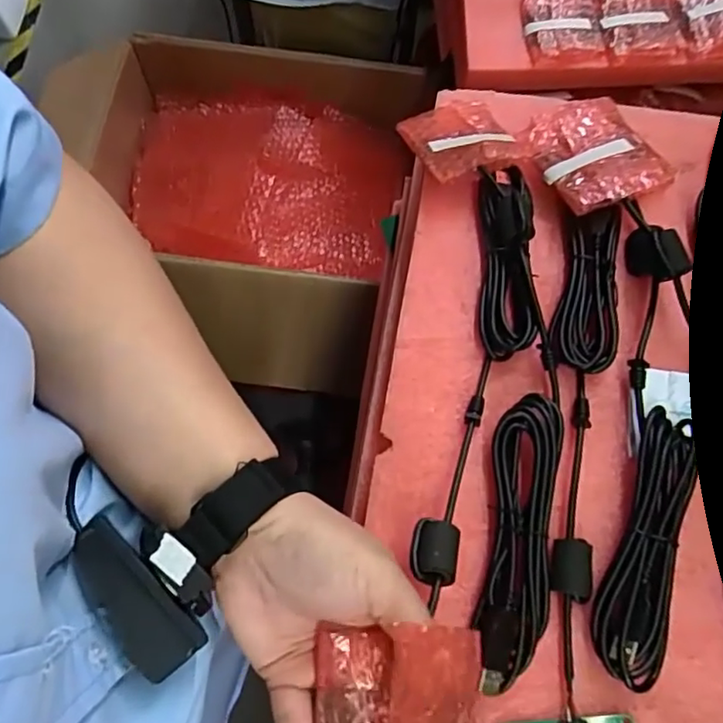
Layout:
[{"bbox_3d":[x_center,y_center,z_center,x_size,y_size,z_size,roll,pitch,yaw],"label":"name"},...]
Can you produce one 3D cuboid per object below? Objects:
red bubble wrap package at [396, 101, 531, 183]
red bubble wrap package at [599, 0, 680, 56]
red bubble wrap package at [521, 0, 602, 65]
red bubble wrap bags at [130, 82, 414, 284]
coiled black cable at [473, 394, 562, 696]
[{"bbox_3d":[0.074,-0.166,0.454,0.068,0.013,0.090,-18,48,-5],"label":"red bubble wrap package"},{"bbox_3d":[0.274,-0.340,0.600,0.073,0.014,0.096,3,71,-1],"label":"red bubble wrap package"},{"bbox_3d":[0.198,-0.336,0.603,0.071,0.015,0.098,-6,72,-4],"label":"red bubble wrap package"},{"bbox_3d":[-0.123,-0.244,0.833,0.375,0.065,0.261,9,71,1],"label":"red bubble wrap bags"},{"bbox_3d":[0.091,0.098,0.349,0.040,0.016,0.163,11,71,1],"label":"coiled black cable"}]

